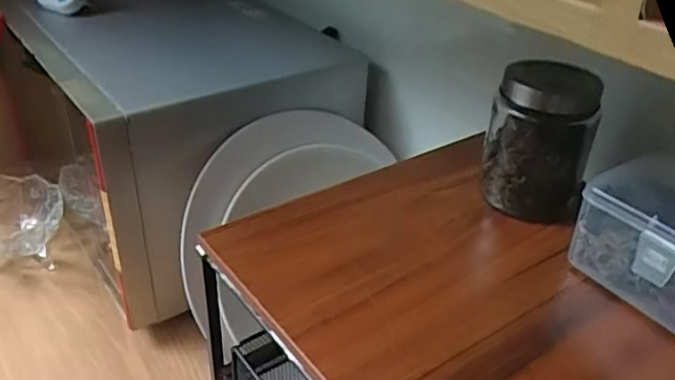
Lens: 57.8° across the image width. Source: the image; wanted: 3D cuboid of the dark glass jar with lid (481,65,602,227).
[{"bbox_3d":[0.151,-0.041,0.459,0.073,0.111,0.072,12,34,13],"label":"dark glass jar with lid"}]

